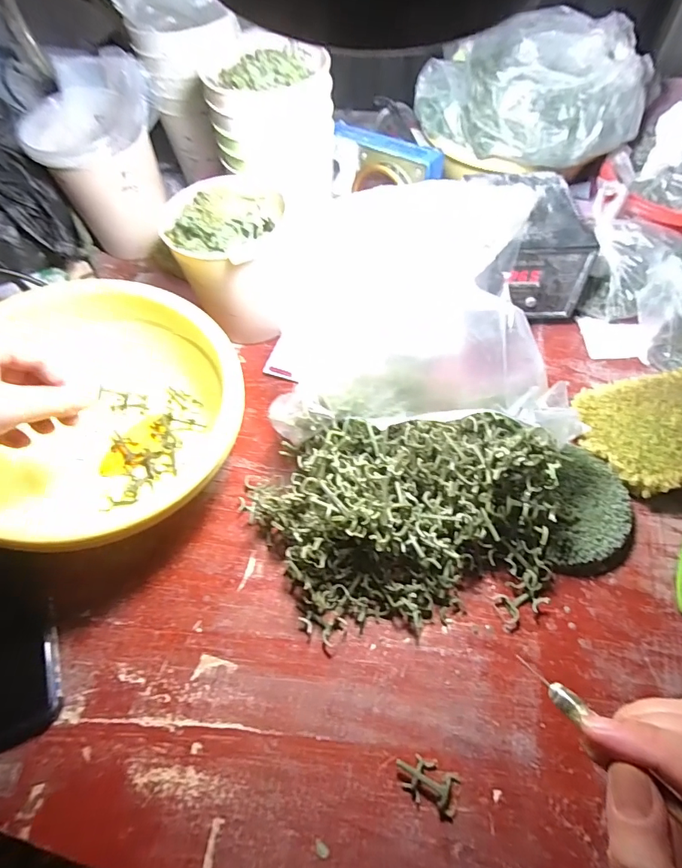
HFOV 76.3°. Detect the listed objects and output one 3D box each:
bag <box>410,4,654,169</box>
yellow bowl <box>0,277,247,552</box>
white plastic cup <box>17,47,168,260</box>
[{"bbox_3d":[0.190,-0.366,0.454,0.230,0.093,0.129,32,68,20],"label":"bag"},{"bbox_3d":[-0.186,-0.008,0.362,0.211,0.112,0.211,-2,60,3],"label":"yellow bowl"},{"bbox_3d":[-0.262,-0.310,0.497,0.131,0.160,0.116,-27,62,-10],"label":"white plastic cup"}]

